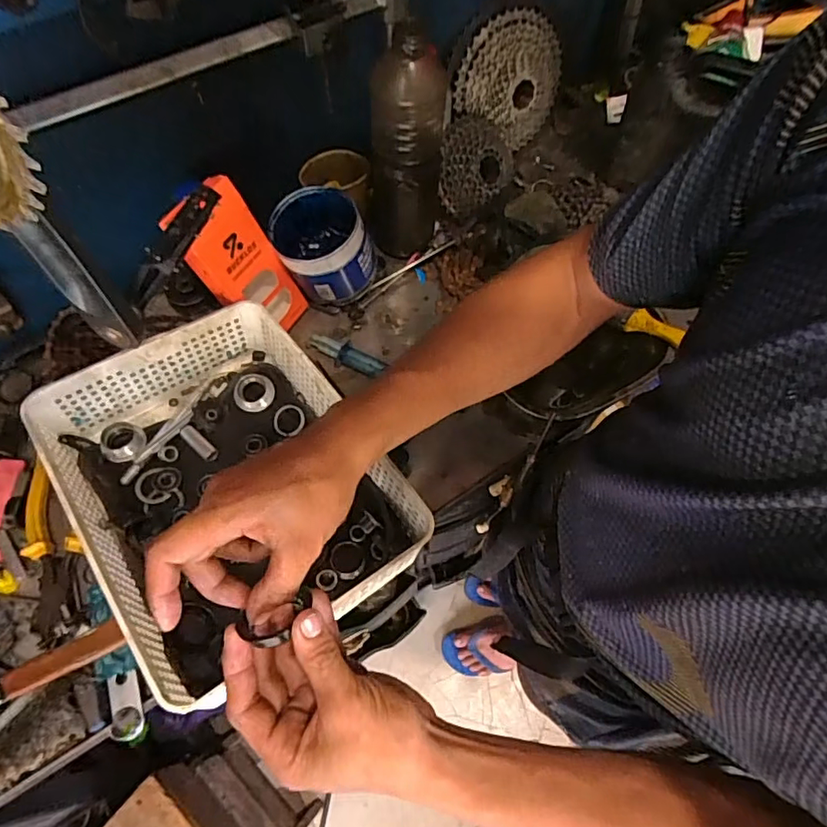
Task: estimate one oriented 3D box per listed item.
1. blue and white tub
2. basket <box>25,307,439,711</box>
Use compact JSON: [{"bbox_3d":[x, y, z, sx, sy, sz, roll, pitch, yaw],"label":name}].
[{"bbox_3d":[-0.107,-0.195,0.642,0.106,0.108,0.119,-22,69,-9],"label":"blue and white tub"},{"bbox_3d":[-0.175,0.057,0.514,0.247,0.108,0.320,-35,71,-13],"label":"basket"}]

